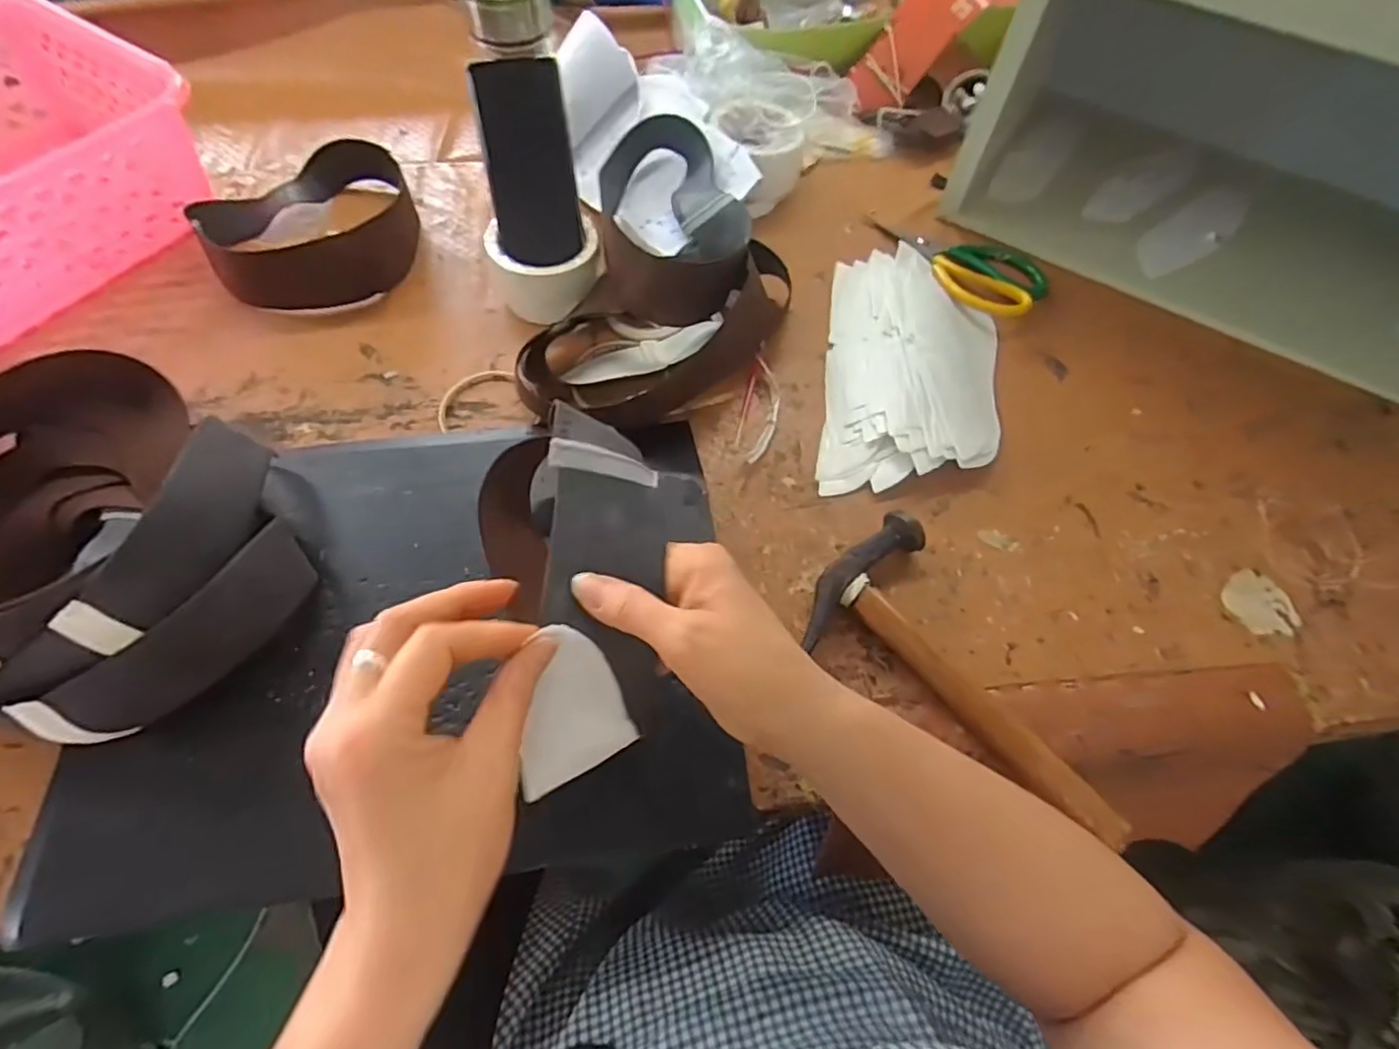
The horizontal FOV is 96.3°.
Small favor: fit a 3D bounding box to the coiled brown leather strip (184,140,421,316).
[{"bbox_3d":[-0.353,-0.287,0.593,0.167,0.050,0.198,30,65,12],"label":"coiled brown leather strip"}]

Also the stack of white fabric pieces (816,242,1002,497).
[{"bbox_3d":[0.191,-0.149,0.553,0.150,0.034,0.282,9,62,2],"label":"stack of white fabric pieces"}]

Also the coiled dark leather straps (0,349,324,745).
[{"bbox_3d":[-0.376,-0.007,0.407,0.173,0.119,0.261,-38,70,-20],"label":"coiled dark leather straps"}]

